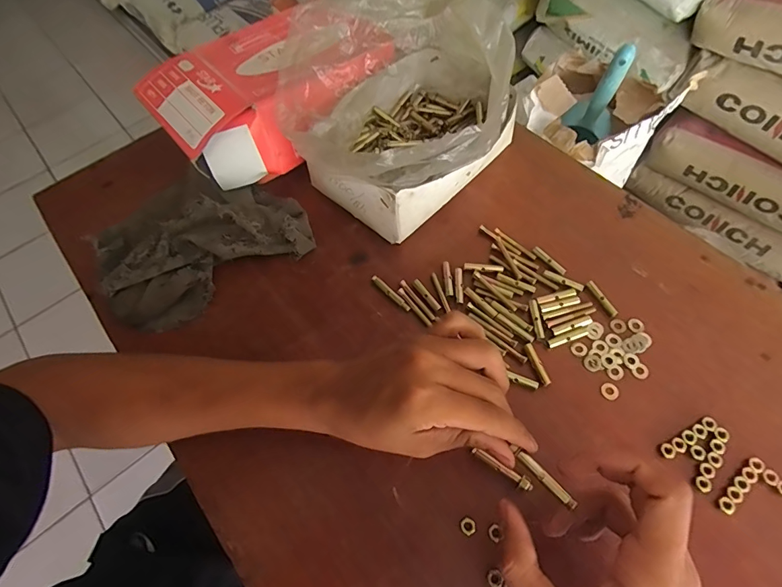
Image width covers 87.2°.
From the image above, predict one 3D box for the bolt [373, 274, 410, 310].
[{"bbox_3d":[0.000,0.000,0.380,0.046,0.006,0.007,40,71,21],"label":"bolt"}]

